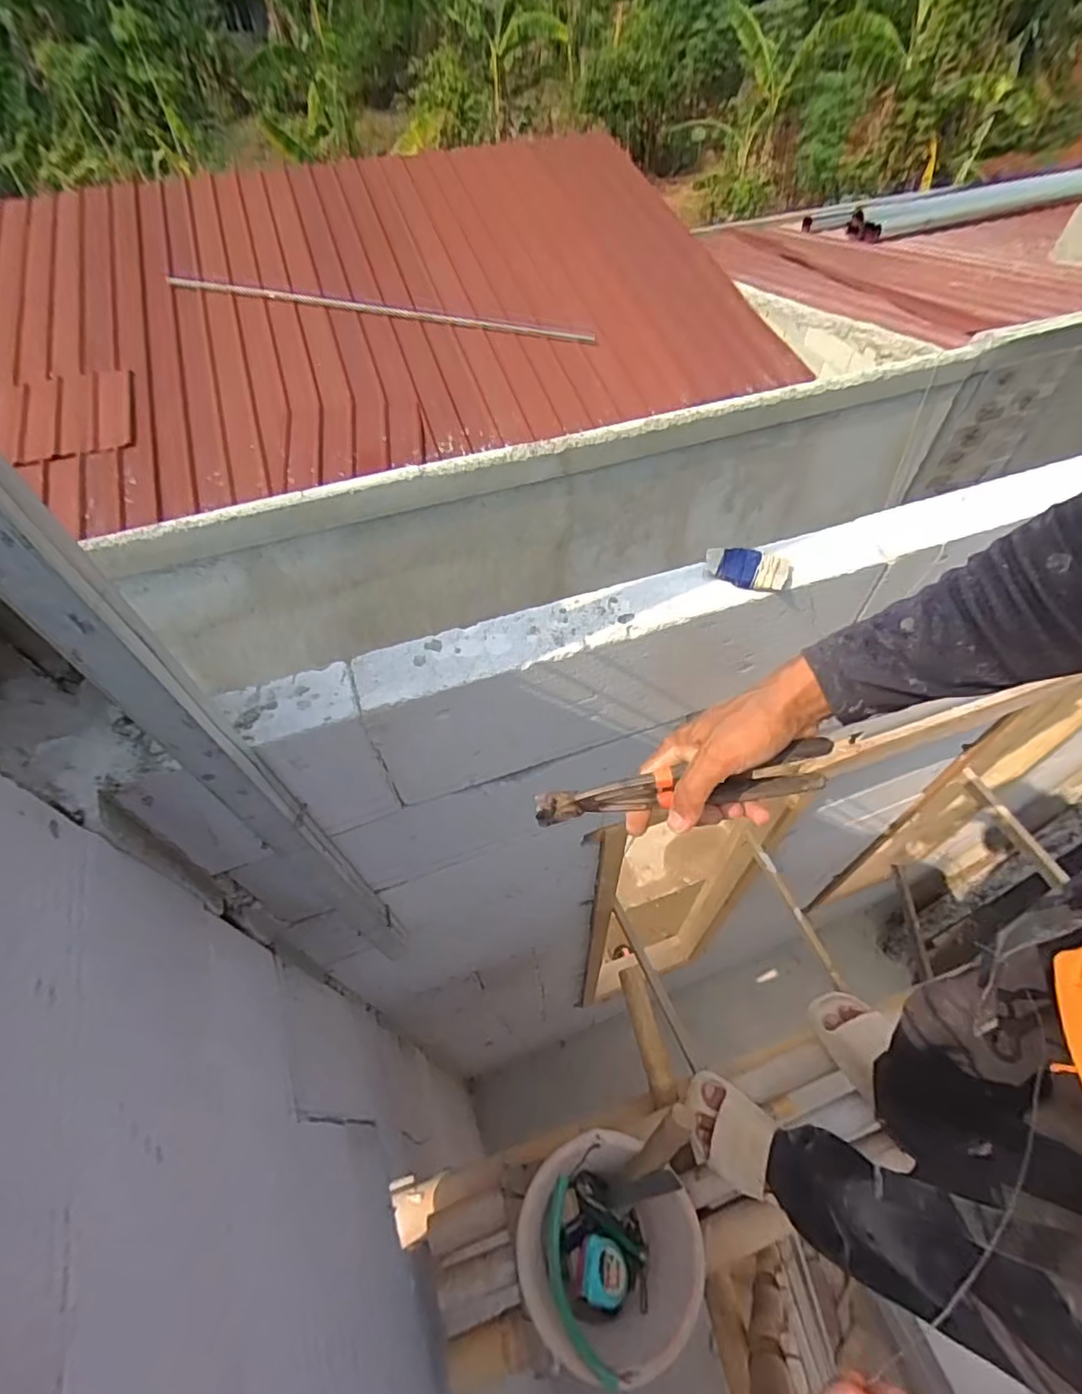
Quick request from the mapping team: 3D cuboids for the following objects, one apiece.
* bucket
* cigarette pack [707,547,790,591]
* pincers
[{"bbox_3d":[0.099,0.806,0.870,0.248,0.182,0.236,-1,53,1],"label":"bucket"},{"bbox_3d":[0.226,-0.143,0.642,0.087,0.019,0.050,11,54,10],"label":"cigarette pack"},{"bbox_3d":[0.104,0.068,0.449,0.218,0.053,0.016,-9,53,6],"label":"pincers"}]

